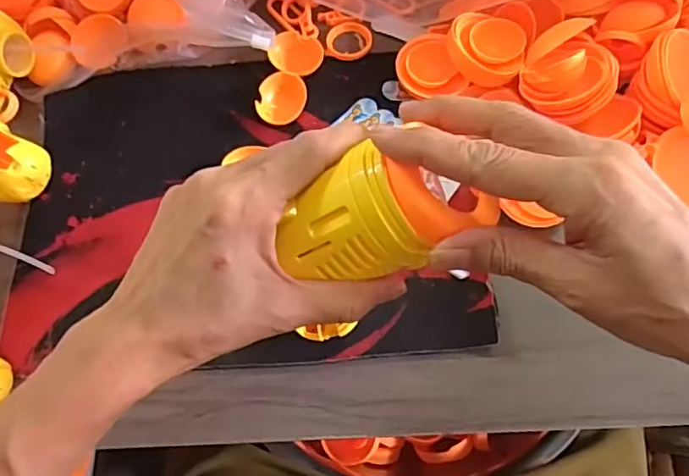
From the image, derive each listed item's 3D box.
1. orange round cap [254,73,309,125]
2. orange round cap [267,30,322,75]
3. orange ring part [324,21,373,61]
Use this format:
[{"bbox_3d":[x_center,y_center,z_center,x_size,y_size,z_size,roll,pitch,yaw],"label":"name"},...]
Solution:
[{"bbox_3d":[-0.046,-0.103,0.426,0.034,0.009,0.039,11,71,6],"label":"orange round cap"},{"bbox_3d":[-0.038,-0.139,0.439,0.042,0.010,0.035,24,73,11],"label":"orange round cap"},{"bbox_3d":[0.004,-0.154,0.448,0.035,0.004,0.035,-5,70,1],"label":"orange ring part"}]

